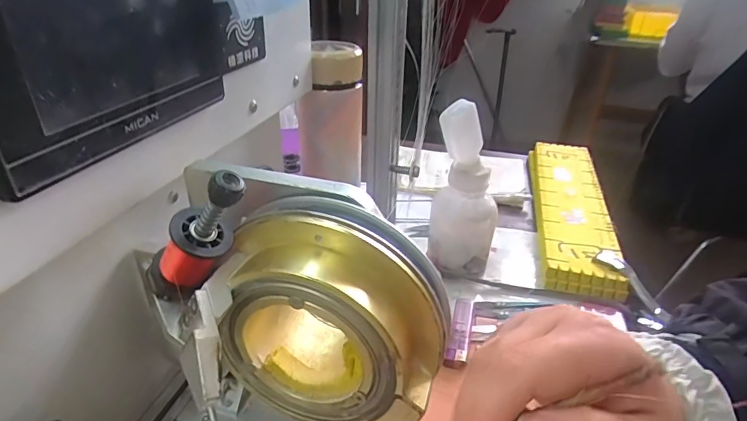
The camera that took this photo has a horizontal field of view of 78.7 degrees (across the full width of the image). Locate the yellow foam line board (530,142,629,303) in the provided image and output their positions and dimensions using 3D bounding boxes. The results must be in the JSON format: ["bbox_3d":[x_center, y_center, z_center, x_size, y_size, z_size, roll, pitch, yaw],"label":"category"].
[{"bbox_3d":[0.261,-0.008,0.607,0.087,0.032,0.347,9,31,12],"label":"yellow foam line board"}]

